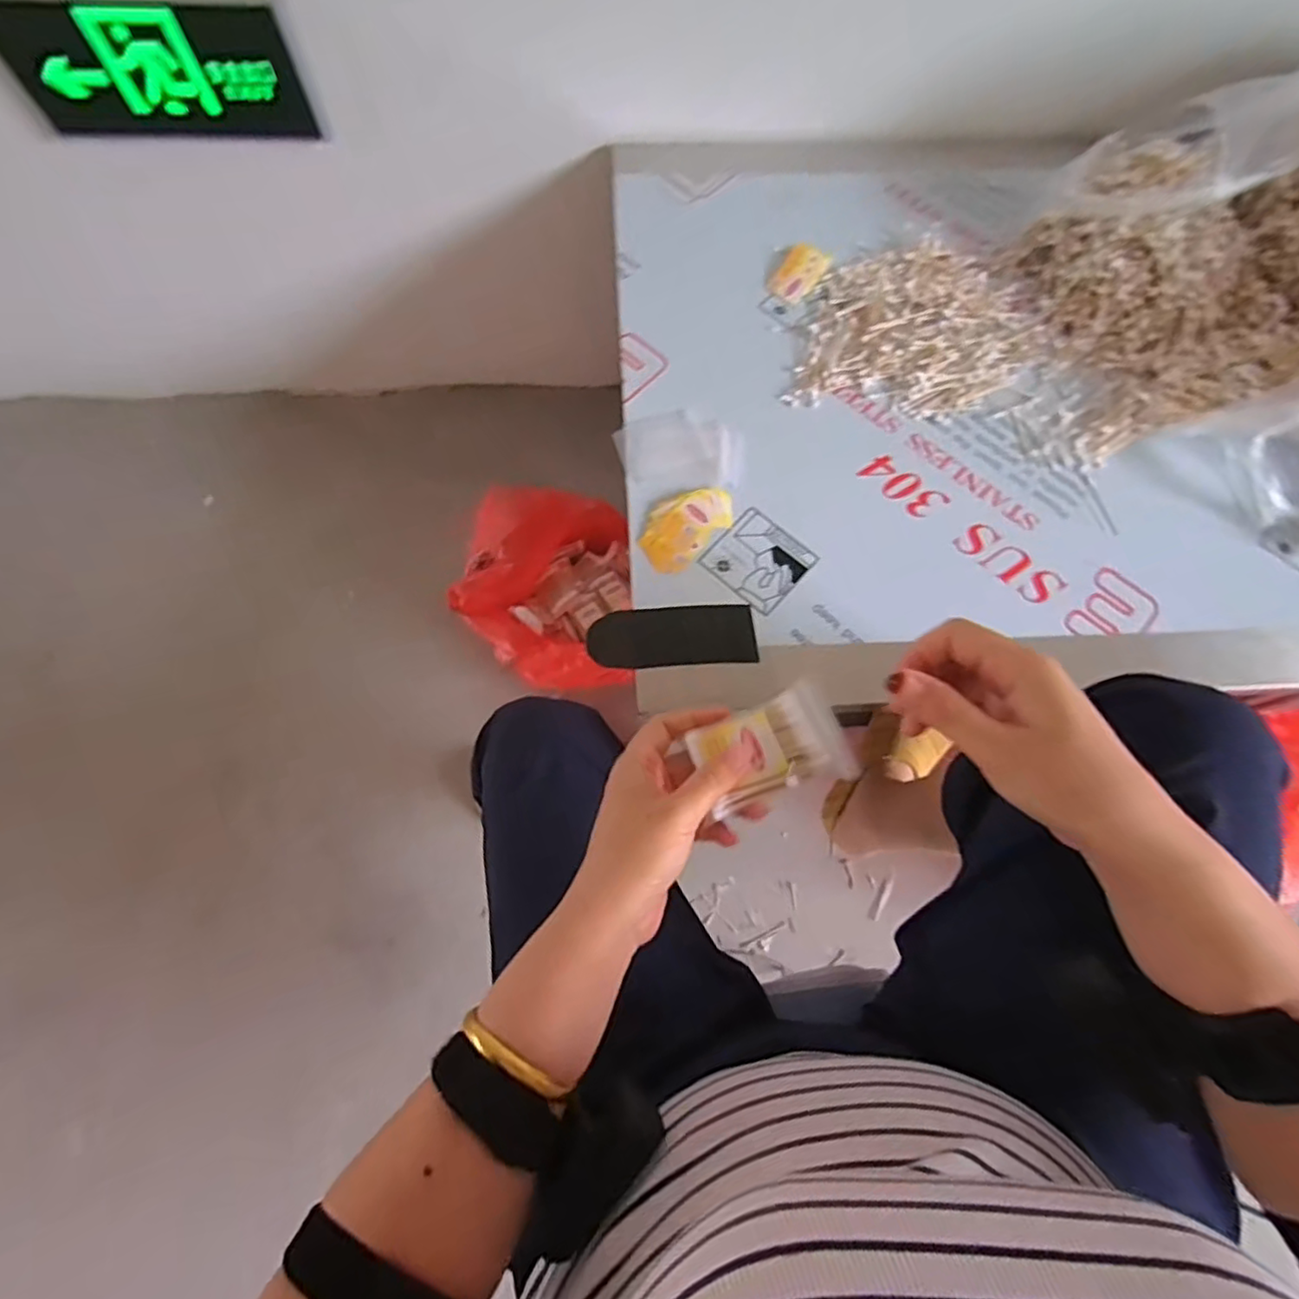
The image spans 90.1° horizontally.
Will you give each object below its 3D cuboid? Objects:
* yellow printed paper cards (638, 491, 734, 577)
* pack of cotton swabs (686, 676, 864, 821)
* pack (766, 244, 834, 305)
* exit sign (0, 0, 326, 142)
[{"bbox_3d":[0.038,-0.129,0.672,0.064,0.015,0.108,42,75,12],"label":"yellow printed paper cards"},{"bbox_3d":[0.069,0.055,0.375,0.082,0.011,0.062,-19,57,2],"label":"pack of cotton swabs"},{"bbox_3d":[0.183,-0.462,0.792,0.052,0.008,0.084,34,73,10],"label":"pack"},{"bbox_3d":[-0.578,-0.678,0.760,0.338,0.147,0.035,2,71,-1],"label":"exit sign"}]

